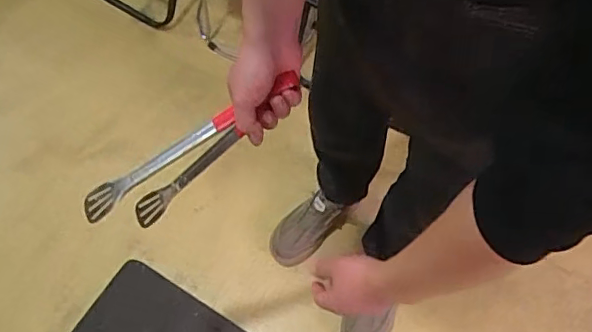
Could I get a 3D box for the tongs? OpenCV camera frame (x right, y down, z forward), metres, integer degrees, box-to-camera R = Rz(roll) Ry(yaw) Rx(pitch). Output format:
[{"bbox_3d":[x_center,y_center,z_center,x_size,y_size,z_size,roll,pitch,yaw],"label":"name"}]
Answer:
[{"bbox_3d":[-0.124,-0.019,0.708,0.320,0.110,0.037,-35,70,19],"label":"tongs"}]

